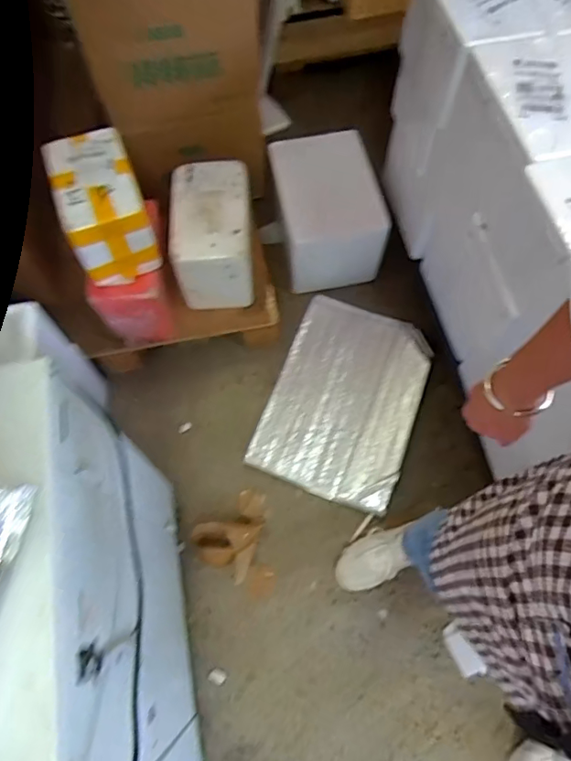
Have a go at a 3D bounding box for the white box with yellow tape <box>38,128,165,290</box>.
[{"bbox_3d":[-0.364,-0.349,1.034,0.152,0.176,0.238,-19,68,-8],"label":"white box with yellow tape"}]

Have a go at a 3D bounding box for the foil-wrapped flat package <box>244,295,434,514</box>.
[{"bbox_3d":[0.150,0.036,1.274,0.343,0.034,0.499,19,68,8],"label":"foil-wrapped flat package"}]

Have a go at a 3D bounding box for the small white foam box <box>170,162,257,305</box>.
[{"bbox_3d":[-0.168,-0.339,1.210,0.174,0.182,0.274,-4,67,-2],"label":"small white foam box"}]

